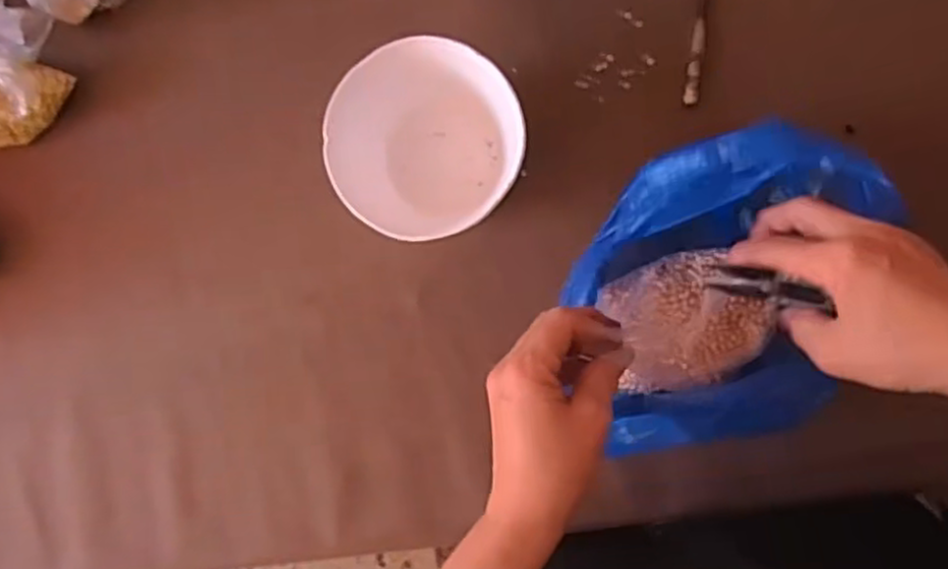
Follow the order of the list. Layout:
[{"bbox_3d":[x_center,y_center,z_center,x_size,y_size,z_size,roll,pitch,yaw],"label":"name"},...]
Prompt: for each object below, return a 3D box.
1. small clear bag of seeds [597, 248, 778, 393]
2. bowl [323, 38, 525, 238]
[{"bbox_3d":[0.130,0.021,0.464,0.090,0.037,0.078,-18,86,6],"label":"small clear bag of seeds"},{"bbox_3d":[-0.029,-0.089,0.502,0.124,0.085,0.116,0,88,7],"label":"bowl"}]

